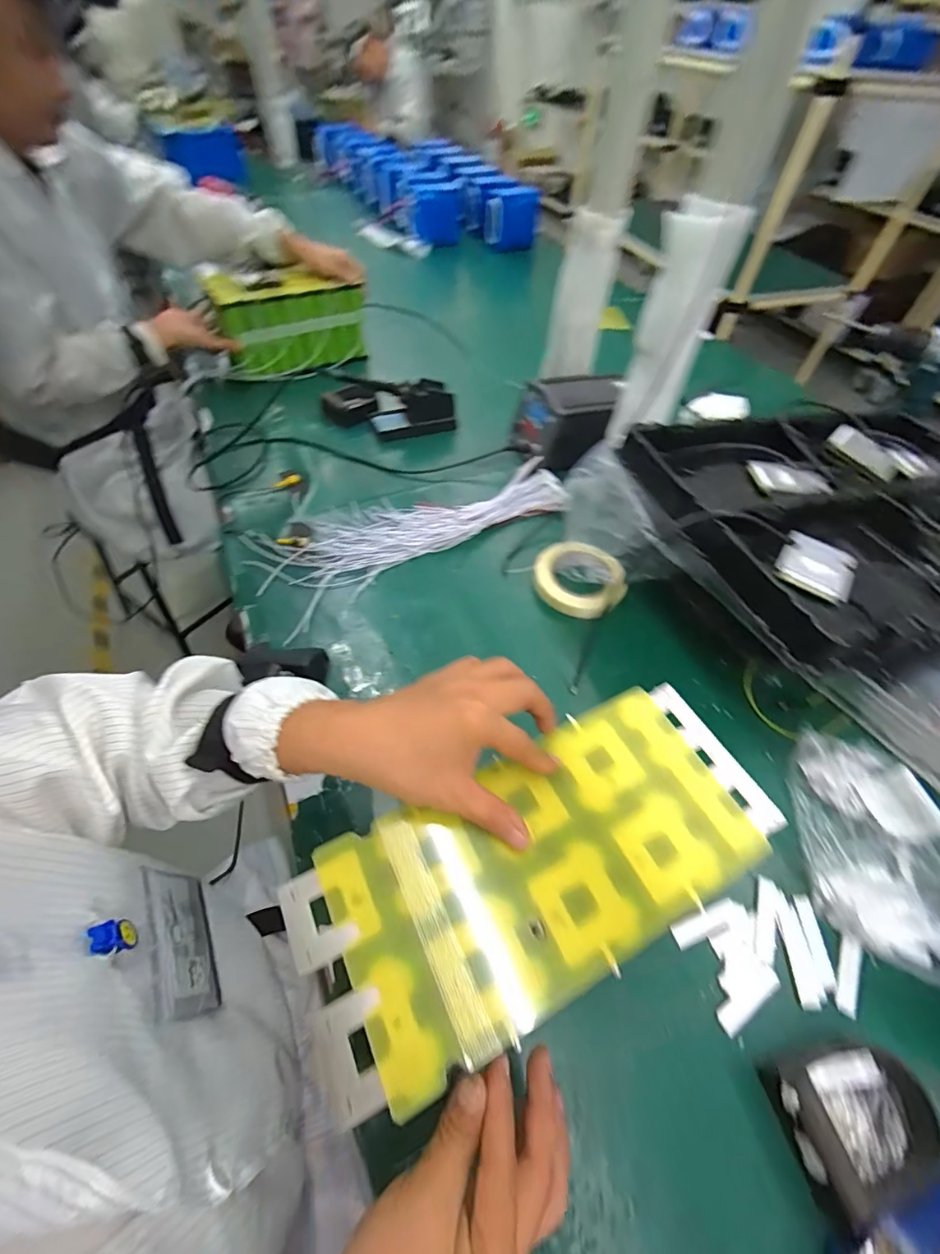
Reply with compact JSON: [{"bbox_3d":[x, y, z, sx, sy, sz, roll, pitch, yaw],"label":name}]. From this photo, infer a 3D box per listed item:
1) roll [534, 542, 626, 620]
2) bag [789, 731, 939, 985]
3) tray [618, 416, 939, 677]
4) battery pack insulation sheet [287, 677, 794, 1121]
[{"bbox_3d":[0.145,-0.066,0.626,0.120,0.022,0.111,1,54,-2],"label":"roll"},{"bbox_3d":[0.384,0.201,0.441,0.118,0.051,0.212,13,54,7],"label":"bag"},{"bbox_3d":[0.457,-0.137,0.542,0.492,0.068,0.345,-9,55,-9],"label":"tray"},{"bbox_3d":[0.052,0.150,0.309,0.314,0.008,0.136,-21,57,-19],"label":"battery pack insulation sheet"}]

